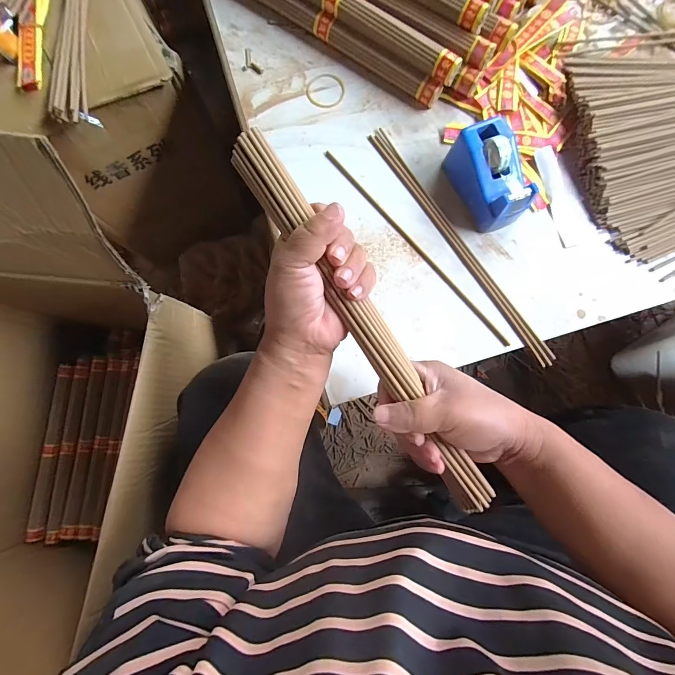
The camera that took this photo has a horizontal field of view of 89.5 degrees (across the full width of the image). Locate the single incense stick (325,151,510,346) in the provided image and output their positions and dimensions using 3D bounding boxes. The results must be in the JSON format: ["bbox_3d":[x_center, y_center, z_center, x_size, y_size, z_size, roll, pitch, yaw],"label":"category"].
[{"bbox_3d":[0.084,-0.102,0.373,0.006,0.005,0.289,-40,84,-7],"label":"single incense stick"}]

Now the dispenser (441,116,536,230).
[{"bbox_3d":[0.163,-0.170,0.363,0.058,0.052,0.101,-21,82,-5],"label":"dispenser"}]

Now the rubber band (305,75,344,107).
[{"bbox_3d":[-0.014,-0.295,0.406,0.045,0.004,0.045,0,81,-2],"label":"rubber band"}]

